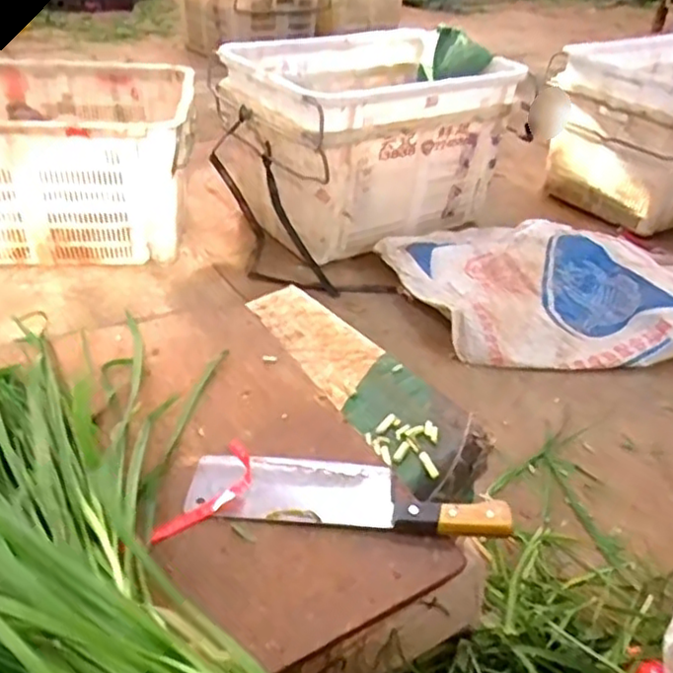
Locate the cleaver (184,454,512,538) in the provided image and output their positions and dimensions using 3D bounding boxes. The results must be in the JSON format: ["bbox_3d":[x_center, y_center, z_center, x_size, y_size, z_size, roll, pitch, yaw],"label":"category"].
[{"bbox_3d":[0.009,0.129,0.589,0.264,0.029,0.077,7,37,2],"label":"cleaver"}]

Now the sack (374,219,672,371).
[{"bbox_3d":[0.550,-0.129,1.582,0.851,0.124,0.519,3,36,-4],"label":"sack"}]

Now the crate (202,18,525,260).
[{"bbox_3d":[0.056,-0.533,1.782,0.633,0.385,0.515,-19,42,-30],"label":"crate"}]

